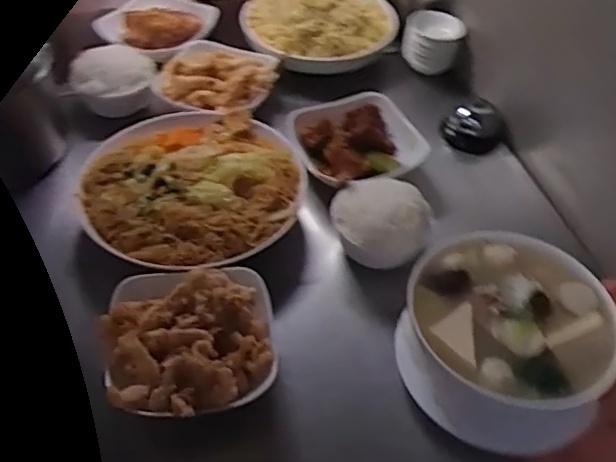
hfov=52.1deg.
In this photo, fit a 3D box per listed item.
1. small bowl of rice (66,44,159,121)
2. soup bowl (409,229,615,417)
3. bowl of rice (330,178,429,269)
[{"bbox_3d":[-0.283,-0.221,0.928,0.113,0.073,0.115,-1,46,1],"label":"small bowl of rice"},{"bbox_3d":[0.185,0.097,0.597,0.176,0.081,0.189,-10,47,-8],"label":"soup bowl"},{"bbox_3d":[0.083,-0.014,0.714,0.105,0.085,0.097,-1,46,1],"label":"bowl of rice"}]

